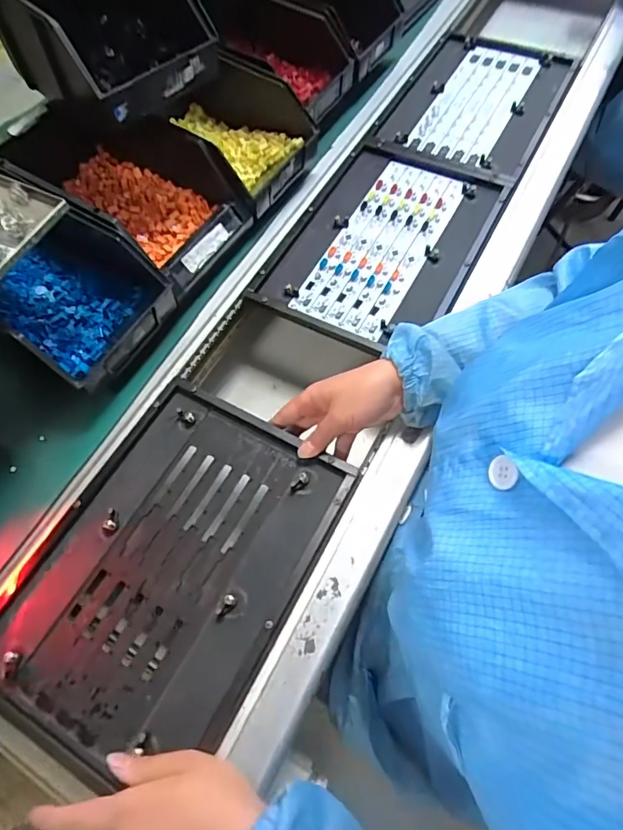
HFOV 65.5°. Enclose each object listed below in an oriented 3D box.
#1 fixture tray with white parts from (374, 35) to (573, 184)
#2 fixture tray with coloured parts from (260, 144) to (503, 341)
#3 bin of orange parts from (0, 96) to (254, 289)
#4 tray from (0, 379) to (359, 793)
[{"bbox_3d":[0.255,-0.495,0.757,0.215,0.022,0.342,24,67,15],"label":"fixture tray with white parts"},{"bbox_3d":[0.097,-0.233,0.629,0.219,0.019,0.316,22,66,14],"label":"fixture tray with coloured parts"},{"bbox_3d":[-0.228,-0.281,0.570,0.281,0.118,0.164,28,68,16],"label":"bin of orange parts"},{"bbox_3d":[-0.130,0.137,0.452,0.242,0.015,0.319,23,66,14],"label":"tray"}]

